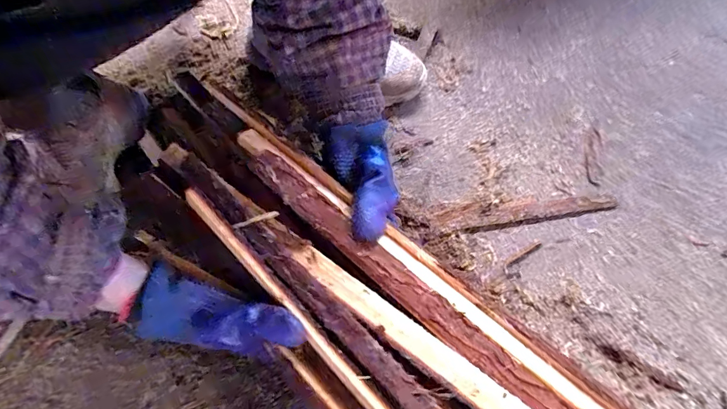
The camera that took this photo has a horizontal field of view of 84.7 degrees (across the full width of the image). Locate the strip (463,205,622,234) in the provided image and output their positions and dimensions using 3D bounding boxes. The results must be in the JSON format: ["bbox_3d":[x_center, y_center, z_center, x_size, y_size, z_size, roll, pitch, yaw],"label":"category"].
[{"bbox_3d":[0.189,0.016,0.426,0.170,0.007,0.007,-9,65,-4],"label":"strip"}]

